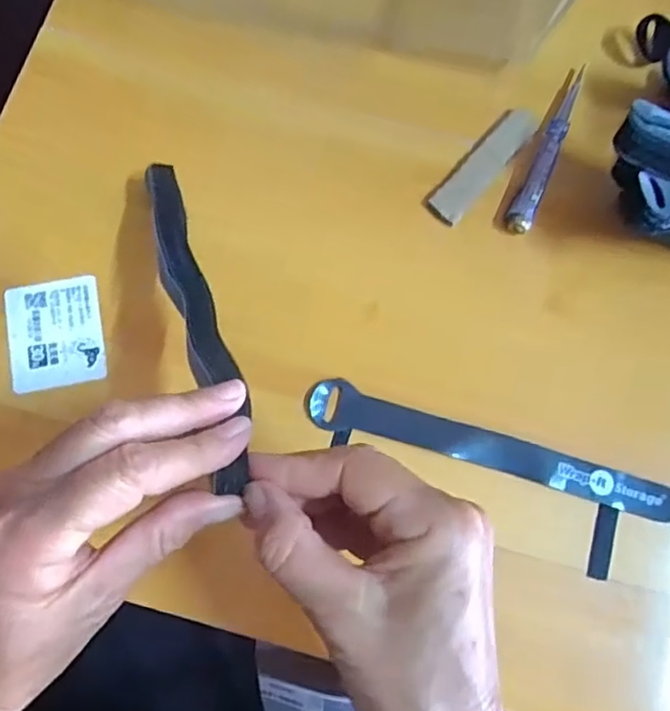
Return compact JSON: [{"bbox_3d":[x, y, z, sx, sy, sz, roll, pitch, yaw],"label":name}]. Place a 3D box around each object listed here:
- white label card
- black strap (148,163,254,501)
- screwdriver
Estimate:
[{"bbox_3d":[-0.153,-0.012,0.337,0.049,0.004,0.060,-10,77,-8],"label":"white label card"},{"bbox_3d":[-0.065,-0.027,0.283,0.020,0.013,0.194,-20,55,-5],"label":"black strap"},{"bbox_3d":[0.125,-0.122,0.361,0.013,0.014,0.115,24,79,4],"label":"screwdriver"}]

